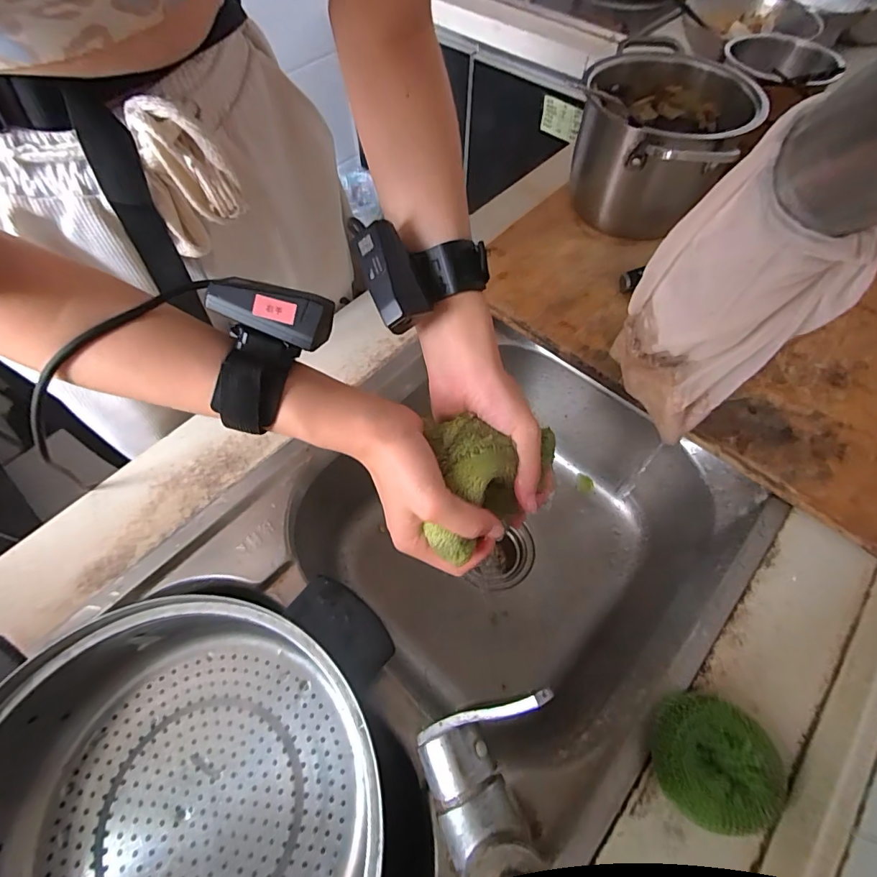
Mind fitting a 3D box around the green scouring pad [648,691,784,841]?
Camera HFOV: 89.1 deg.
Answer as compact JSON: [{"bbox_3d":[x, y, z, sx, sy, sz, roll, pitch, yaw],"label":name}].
[{"bbox_3d":[0.193,0.227,0.313,0.080,0.034,0.075,19,62,10],"label":"green scouring pad"}]

